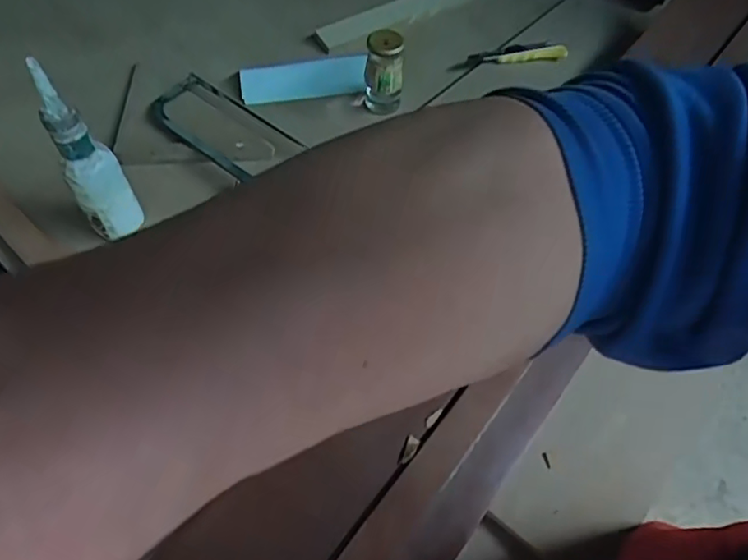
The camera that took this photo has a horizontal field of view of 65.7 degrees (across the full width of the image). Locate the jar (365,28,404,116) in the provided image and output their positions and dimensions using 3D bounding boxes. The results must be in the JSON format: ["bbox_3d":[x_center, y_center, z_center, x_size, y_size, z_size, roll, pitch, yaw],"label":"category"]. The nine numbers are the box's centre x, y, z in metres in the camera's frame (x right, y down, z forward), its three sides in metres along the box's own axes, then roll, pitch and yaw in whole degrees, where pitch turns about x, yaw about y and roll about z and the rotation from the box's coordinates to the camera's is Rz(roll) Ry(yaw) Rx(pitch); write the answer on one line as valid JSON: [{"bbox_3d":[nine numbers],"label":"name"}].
[{"bbox_3d":[0.013,-0.310,0.891,0.063,0.134,0.048,2,57,-1],"label":"jar"}]

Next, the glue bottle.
[{"bbox_3d":[-0.343,-0.138,0.705,0.044,0.248,0.067,32,61,17],"label":"glue bottle"}]

